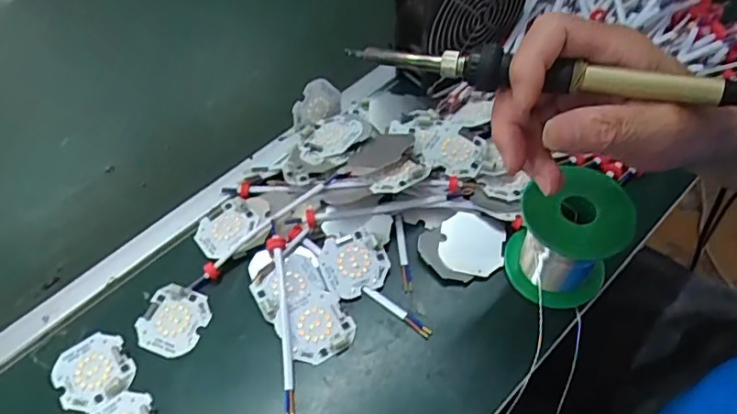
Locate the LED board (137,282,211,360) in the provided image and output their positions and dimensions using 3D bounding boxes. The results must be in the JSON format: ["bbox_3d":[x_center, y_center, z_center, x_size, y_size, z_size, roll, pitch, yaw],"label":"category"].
[{"bbox_3d":[-0.135,0.077,0.385,0.045,0.004,0.048,16,57,15],"label":"LED board"}]

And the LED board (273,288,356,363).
[{"bbox_3d":[-0.036,0.081,0.375,0.046,0.004,0.044,-25,67,-14],"label":"LED board"}]

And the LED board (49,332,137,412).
[{"bbox_3d":[-0.182,0.108,0.366,0.047,0.004,0.047,-30,58,-17],"label":"LED board"}]

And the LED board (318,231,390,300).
[{"bbox_3d":[-0.011,0.040,0.396,0.044,0.006,0.045,-26,72,-9],"label":"LED board"}]

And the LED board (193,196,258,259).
[{"bbox_3d":[-0.109,0.015,0.421,0.047,0.004,0.040,-39,54,-10],"label":"LED board"}]

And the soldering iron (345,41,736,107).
[{"bbox_3d":[0.092,-0.064,0.268,0.214,0.018,0.015,8,55,14],"label":"soldering iron"}]

